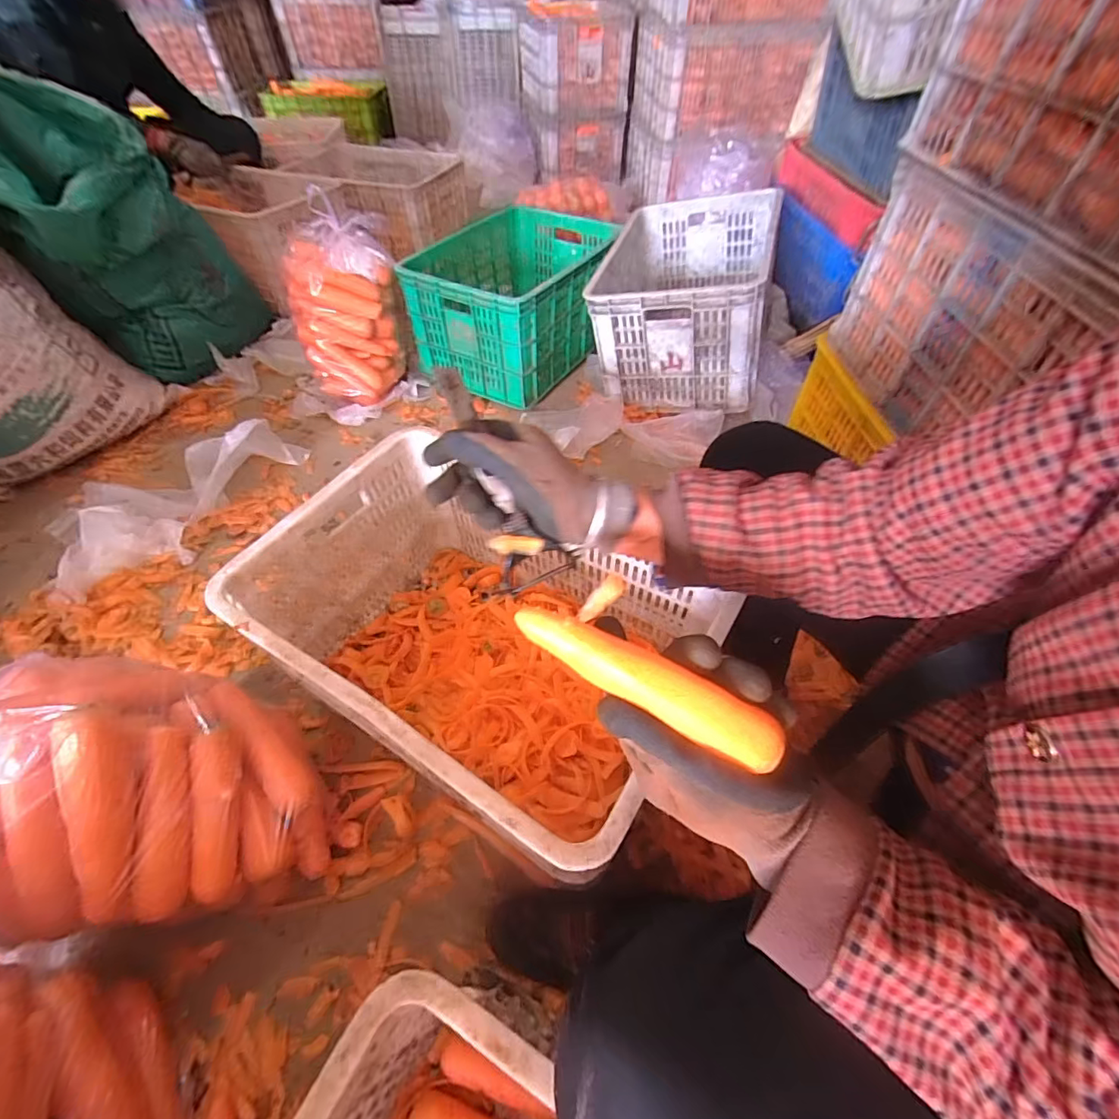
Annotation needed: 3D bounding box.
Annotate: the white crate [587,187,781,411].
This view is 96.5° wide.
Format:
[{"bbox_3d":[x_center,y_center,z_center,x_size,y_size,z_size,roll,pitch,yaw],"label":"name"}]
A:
[{"bbox_3d":[0.288,-0.619,1.175,0.365,0.259,0.514,11,52,9],"label":"white crate"}]

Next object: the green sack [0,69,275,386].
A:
[{"bbox_3d":[-0.953,-0.709,1.118,0.314,0.492,0.410,33,59,23],"label":"green sack"}]

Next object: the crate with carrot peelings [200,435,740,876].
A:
[{"bbox_3d":[-0.103,0.113,0.661,0.505,0.266,0.335,26,56,20],"label":"crate with carrot peelings"}]

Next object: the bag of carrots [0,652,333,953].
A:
[{"bbox_3d":[-0.470,0.252,0.545,0.349,0.259,0.243,-8,52,-6],"label":"bag of carrots"}]

